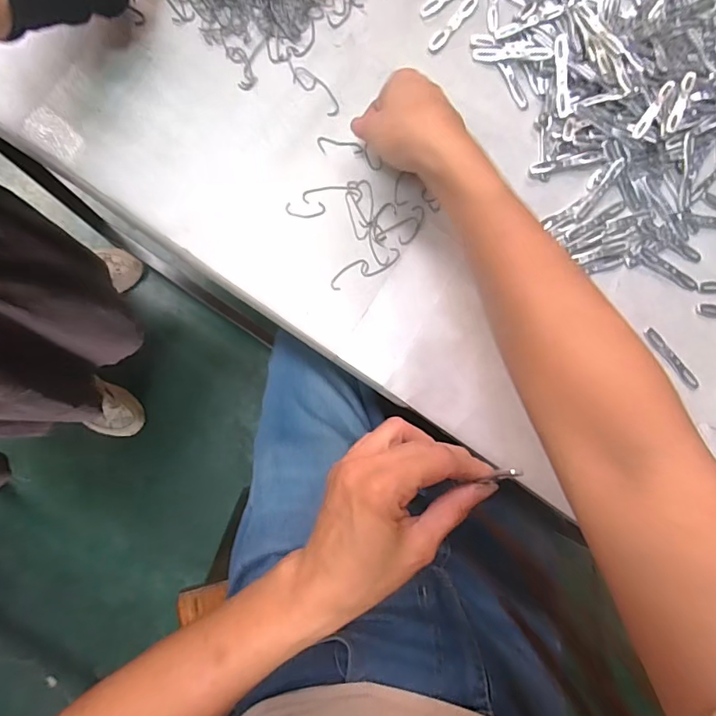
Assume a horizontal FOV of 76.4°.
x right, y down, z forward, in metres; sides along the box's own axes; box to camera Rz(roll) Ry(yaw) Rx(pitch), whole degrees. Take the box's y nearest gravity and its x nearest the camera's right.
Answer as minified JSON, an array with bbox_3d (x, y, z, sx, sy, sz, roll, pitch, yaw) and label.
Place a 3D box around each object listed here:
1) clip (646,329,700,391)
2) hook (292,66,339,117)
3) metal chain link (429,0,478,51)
[{"bbox_3d":[0.282,0.001,0.406,0.012,0.004,0.070,-42,91,-8],"label":"clip"},{"bbox_3d":[-0.035,-0.230,0.388,0.018,0.004,0.053,-45,92,-7],"label":"hook"},{"bbox_3d":[0.087,-0.302,0.408,0.012,0.004,0.068,40,83,-2],"label":"metal chain link"}]

